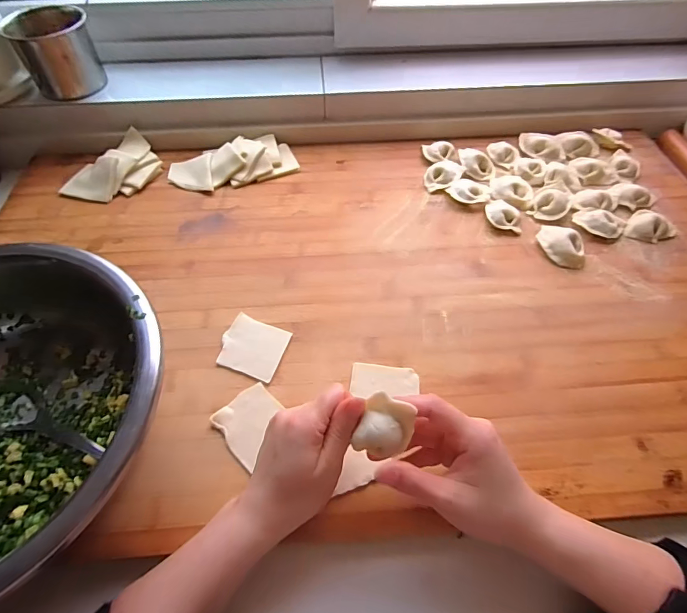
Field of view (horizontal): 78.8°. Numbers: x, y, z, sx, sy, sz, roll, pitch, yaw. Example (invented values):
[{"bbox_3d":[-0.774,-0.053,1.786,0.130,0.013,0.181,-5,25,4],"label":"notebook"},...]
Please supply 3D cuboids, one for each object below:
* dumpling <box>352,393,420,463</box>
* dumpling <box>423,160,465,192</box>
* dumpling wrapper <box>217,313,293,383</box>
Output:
[{"bbox_3d":[0.028,0.083,0.293,0.034,0.024,0.042,23,90,-10],"label":"dumpling"},{"bbox_3d":[0.127,-0.164,0.529,0.045,0.020,0.039,12,56,8],"label":"dumpling"},{"bbox_3d":[-0.086,0.038,0.399,0.062,0.004,0.054,18,57,11],"label":"dumpling wrapper"}]

